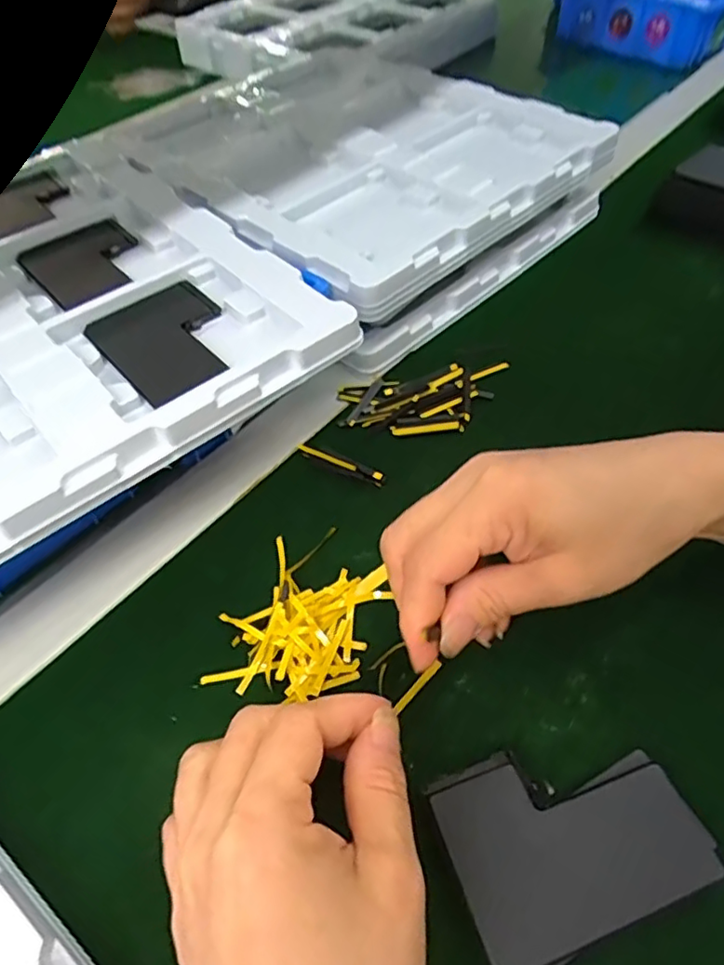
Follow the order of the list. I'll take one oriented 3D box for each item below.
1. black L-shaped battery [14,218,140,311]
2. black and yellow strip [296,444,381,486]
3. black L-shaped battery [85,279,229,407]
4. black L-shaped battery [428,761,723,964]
[{"bbox_3d":[-0.170,-0.138,0.372,0.065,0.006,0.082,-36,59,-22],"label":"black L-shaped battery"},{"bbox_3d":[-0.014,-0.011,0.344,0.057,0.005,0.009,23,57,19],"label":"black and yellow strip"},{"bbox_3d":[-0.103,-0.077,0.319,0.064,0.007,0.088,-34,58,-21],"label":"black L-shaped battery"},{"bbox_3d":[0.077,0.131,0.223,0.089,0.010,0.059,-18,54,-11],"label":"black L-shaped battery"}]

